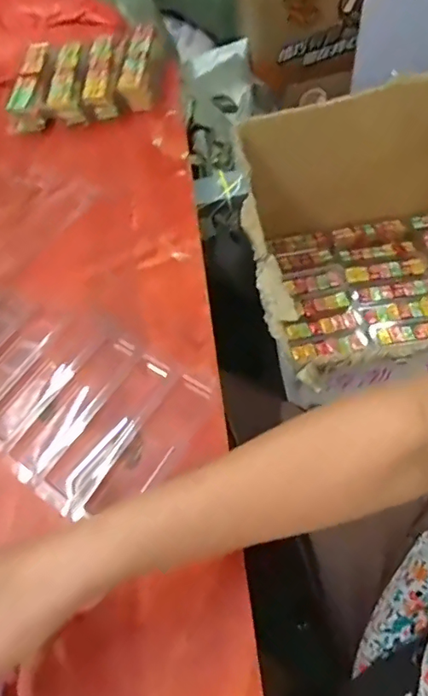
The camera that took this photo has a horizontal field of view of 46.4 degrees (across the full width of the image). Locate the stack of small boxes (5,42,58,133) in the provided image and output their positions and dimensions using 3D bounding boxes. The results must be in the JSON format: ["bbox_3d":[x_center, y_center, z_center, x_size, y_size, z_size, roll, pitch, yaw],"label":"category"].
[{"bbox_3d":[-0.207,-0.304,0.588,0.046,0.040,0.113,1,61,6],"label":"stack of small boxes"}]

